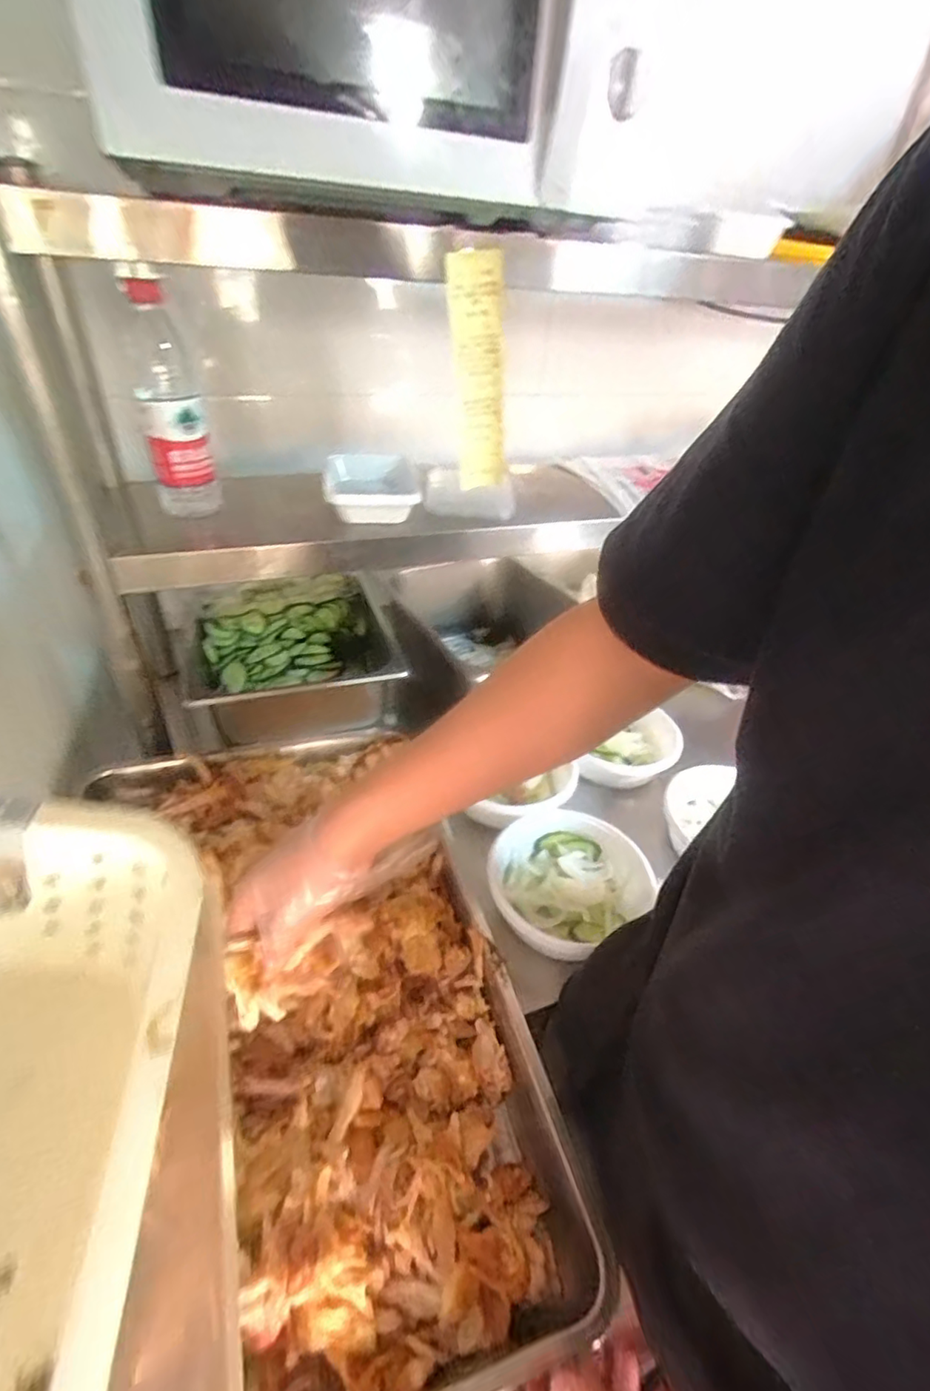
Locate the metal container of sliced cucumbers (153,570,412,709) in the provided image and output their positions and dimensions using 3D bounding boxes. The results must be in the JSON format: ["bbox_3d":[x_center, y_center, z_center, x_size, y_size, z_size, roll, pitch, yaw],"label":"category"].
[{"bbox_3d":[-0.265,-0.089,0.868,0.283,0.106,0.178,-13,40,-22],"label":"metal container of sliced cucumbers"}]

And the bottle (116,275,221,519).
[{"bbox_3d":[-0.312,-0.302,0.626,0.061,0.217,0.071,-12,40,-21],"label":"bottle"}]

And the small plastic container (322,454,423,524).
[{"bbox_3d":[-0.116,-0.262,0.730,0.112,0.040,0.156,-2,37,-9],"label":"small plastic container"}]

